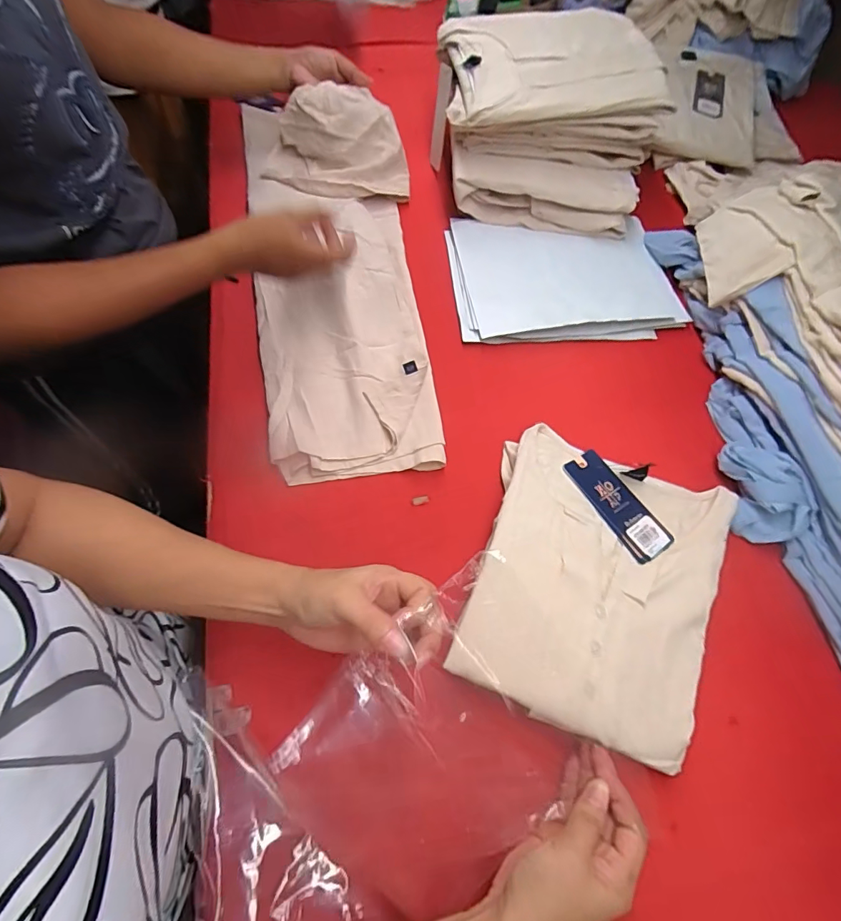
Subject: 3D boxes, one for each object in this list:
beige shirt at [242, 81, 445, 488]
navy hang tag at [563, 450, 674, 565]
[{"bbox_3d":[-0.110,-0.262,0.571,0.214,0.044,0.545,-5,65,-10],"label":"beige shirt"},{"bbox_3d":[0.198,0.044,0.458,0.048,0.004,0.118,-25,65,-19],"label":"navy hang tag"}]

